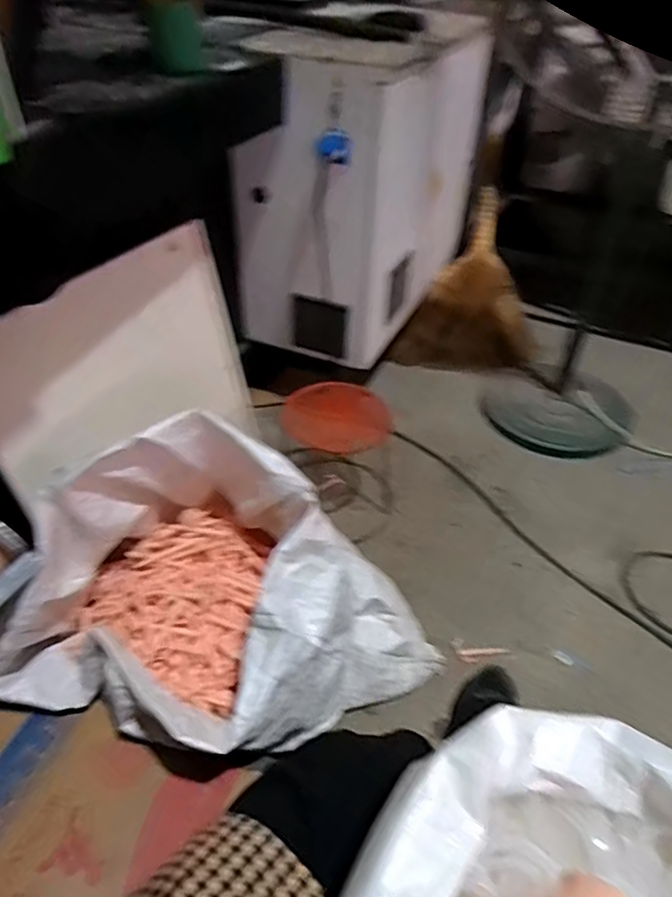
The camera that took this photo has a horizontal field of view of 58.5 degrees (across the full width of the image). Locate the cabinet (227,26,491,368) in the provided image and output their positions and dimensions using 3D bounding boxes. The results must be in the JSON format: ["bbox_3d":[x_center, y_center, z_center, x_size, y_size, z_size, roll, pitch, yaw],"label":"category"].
[{"bbox_3d":[0.101,-0.695,1.563,0.345,0.644,0.794,22,46,21],"label":"cabinet"}]

